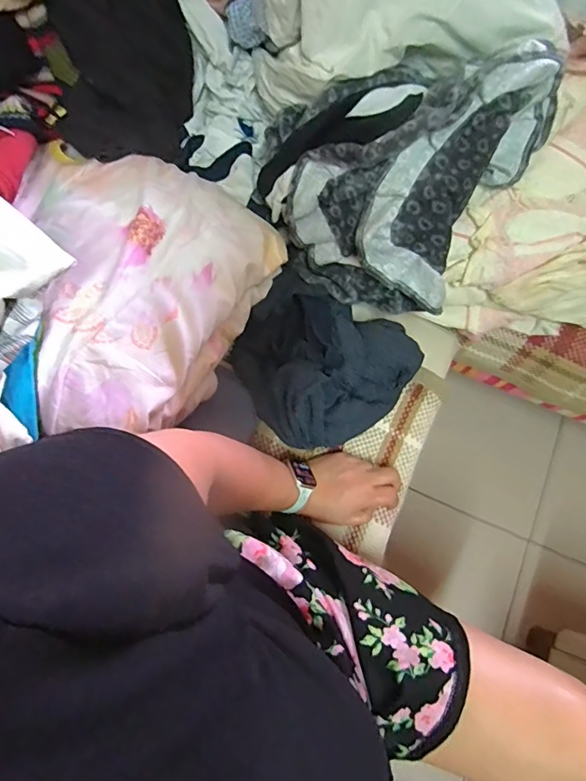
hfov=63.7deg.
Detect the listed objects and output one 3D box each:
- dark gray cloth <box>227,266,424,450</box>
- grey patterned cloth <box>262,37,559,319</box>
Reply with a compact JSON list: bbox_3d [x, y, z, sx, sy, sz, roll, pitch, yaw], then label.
[{"bbox_3d":[0.035,-0.031,0.632,0.217,0.076,0.199,33,75,7],"label":"dark gray cloth"},{"bbox_3d":[0.116,-0.273,0.578,0.284,0.210,0.264,30,75,6],"label":"grey patterned cloth"}]

